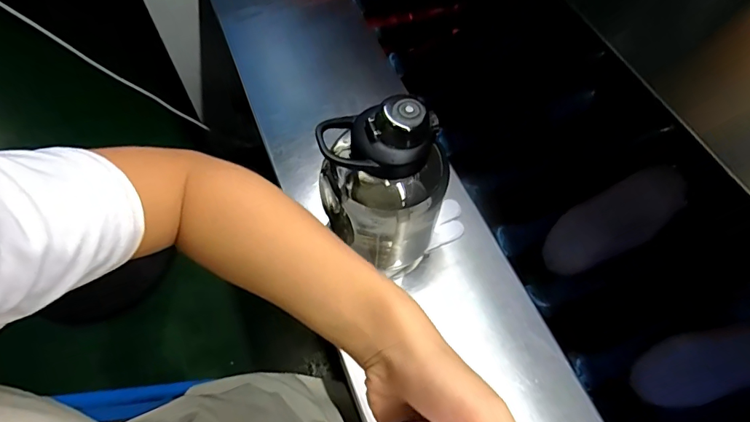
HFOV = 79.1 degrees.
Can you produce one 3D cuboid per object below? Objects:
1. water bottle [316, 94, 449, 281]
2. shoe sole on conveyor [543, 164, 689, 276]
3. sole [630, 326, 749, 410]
[{"bbox_3d":[0.006,-0.018,0.487,0.122,0.216,0.091,31,64,13],"label":"water bottle"},{"bbox_3d":[0.330,0.016,0.633,0.208,0.031,0.080,-34,66,5],"label":"shoe sole on conveyor"},{"bbox_3d":[0.413,0.177,0.533,0.203,0.034,0.073,-22,61,19],"label":"sole"}]

